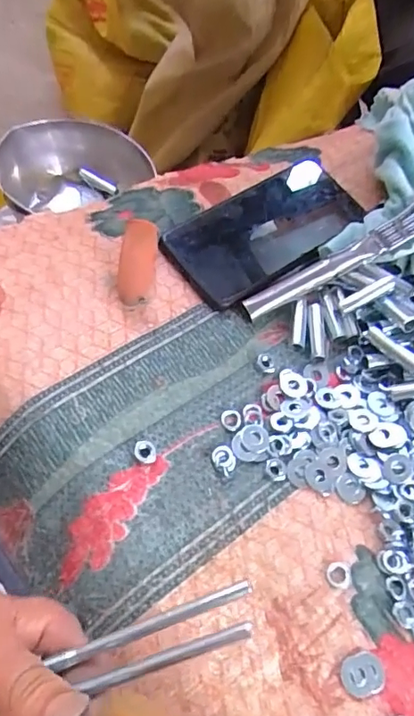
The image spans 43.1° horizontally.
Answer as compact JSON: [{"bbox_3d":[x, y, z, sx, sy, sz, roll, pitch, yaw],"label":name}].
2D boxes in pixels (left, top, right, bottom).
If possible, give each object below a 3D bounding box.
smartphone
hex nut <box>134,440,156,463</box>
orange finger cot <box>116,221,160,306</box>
[{"bbox_3d":[0.049,-0.099,0.401,0.152,0.008,0.083,-28,68,-21],"label":"smartphone"},{"bbox_3d":[-0.037,0.057,0.316,0.013,0.006,0.014,-13,64,-15],"label":"hex nut"},{"bbox_3d":[-0.050,-0.067,0.372,0.025,0.017,0.067,8,61,-4],"label":"orange finger cot"}]

